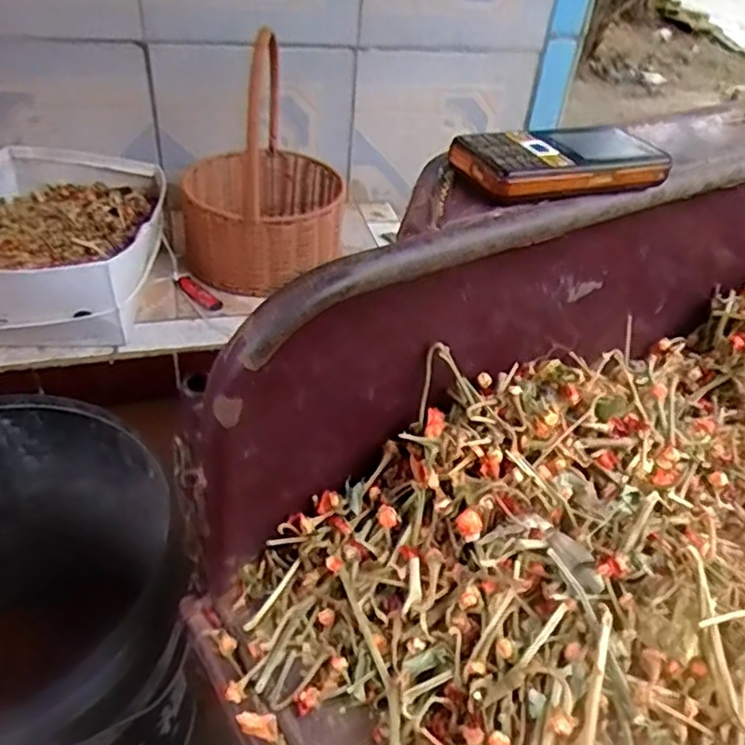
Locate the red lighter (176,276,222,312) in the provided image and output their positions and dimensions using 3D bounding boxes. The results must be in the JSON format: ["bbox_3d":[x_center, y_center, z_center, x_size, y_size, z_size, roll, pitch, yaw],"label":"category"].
[{"bbox_3d":[-0.236,-0.108,0.905,0.068,0.009,0.025,38,45,-3],"label":"red lighter"}]

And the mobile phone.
[{"bbox_3d":[0.111,-0.128,0.398,0.125,0.023,0.056,-15,45,-22],"label":"mobile phone"}]

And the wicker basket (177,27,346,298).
[{"bbox_3d":[-0.152,-0.280,0.920,0.234,0.291,0.228,-8,43,-15],"label":"wicker basket"}]

